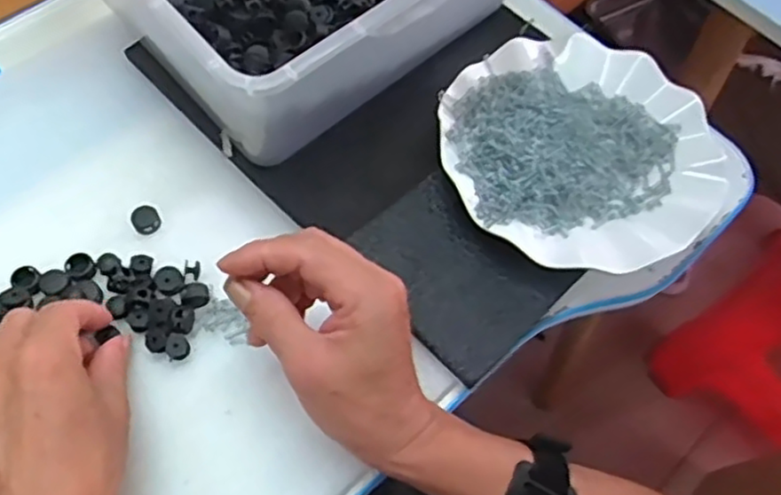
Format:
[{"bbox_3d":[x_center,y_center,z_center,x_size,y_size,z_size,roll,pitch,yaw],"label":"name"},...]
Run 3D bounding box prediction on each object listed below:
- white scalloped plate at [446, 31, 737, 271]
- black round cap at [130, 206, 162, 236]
[{"bbox_3d":[0.126,-0.066,0.466,0.178,0.022,0.176,0,64,-1],"label":"white scalloped plate"},{"bbox_3d":[-0.157,-0.018,0.447,0.017,0.009,0.017,0,64,-1],"label":"black round cap"}]

